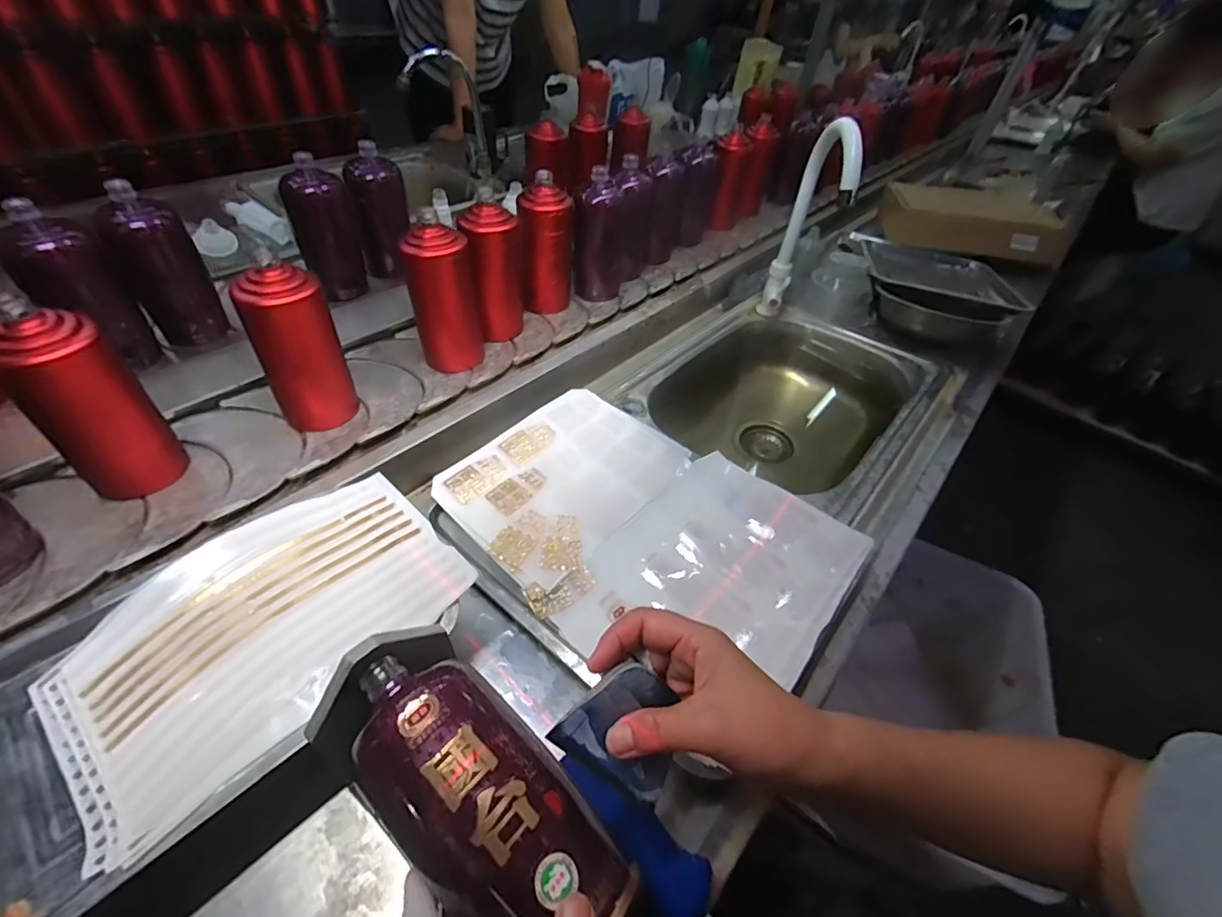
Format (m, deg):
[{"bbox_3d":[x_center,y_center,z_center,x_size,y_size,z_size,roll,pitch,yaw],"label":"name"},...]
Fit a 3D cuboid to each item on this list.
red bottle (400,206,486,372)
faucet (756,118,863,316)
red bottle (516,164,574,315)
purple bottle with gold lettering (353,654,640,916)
[{"bbox_3d":[-0.209,-0.200,0.644,0.079,0.172,0.062,-10,51,-11],"label":"red bottle"},{"bbox_3d":[0.285,-0.323,0.766,0.040,0.309,0.182,4,49,1],"label":"faucet"},{"bbox_3d":[-0.093,-0.312,0.764,0.078,0.170,0.062,-2,50,-4],"label":"red bottle"},{"bbox_3d":[-0.072,0.174,0.275,0.182,0.056,0.077,35,56,24],"label":"purple bottle with gold lettering"}]

